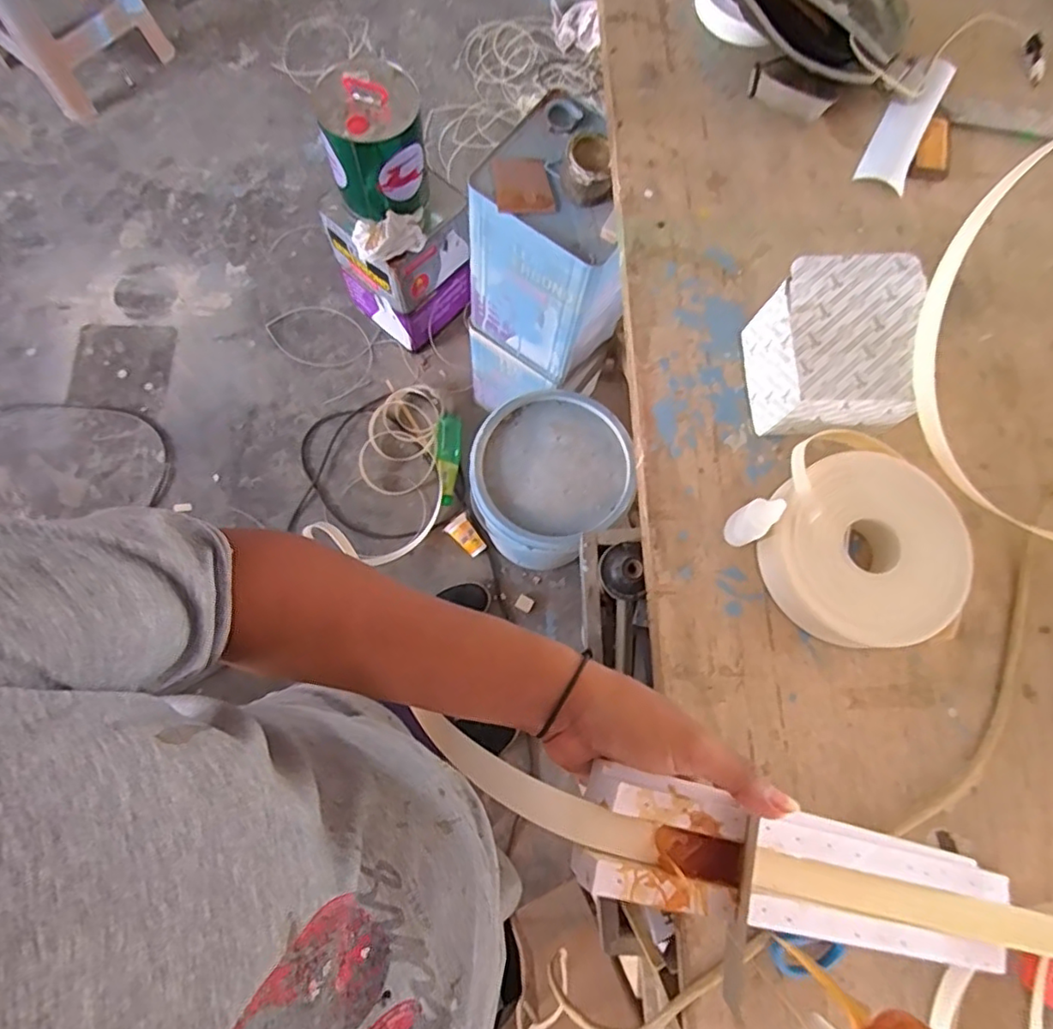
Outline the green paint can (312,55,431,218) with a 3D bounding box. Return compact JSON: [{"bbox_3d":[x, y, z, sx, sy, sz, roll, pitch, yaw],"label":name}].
[{"bbox_3d":[-0.295,-0.712,1.134,0.182,0.201,0.188,0,75,-2],"label":"green paint can"}]

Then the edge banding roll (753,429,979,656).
[{"bbox_3d":[0.304,0.024,0.550,0.171,0.057,0.198,-27,78,-9],"label":"edge banding roll"}]

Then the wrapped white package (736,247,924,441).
[{"bbox_3d":[0.293,-0.154,0.571,0.131,0.103,0.143,0,75,-2],"label":"wrapped white package"}]

